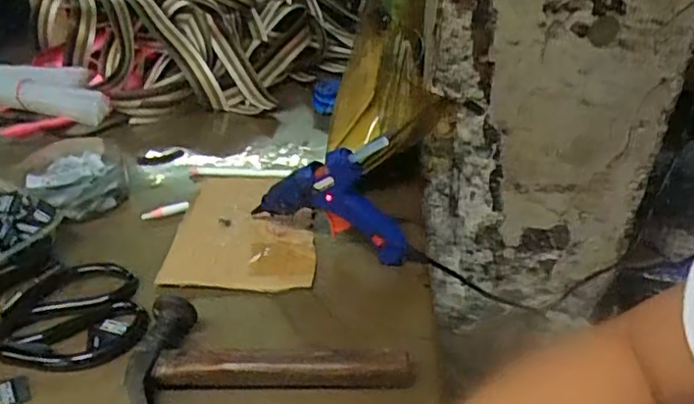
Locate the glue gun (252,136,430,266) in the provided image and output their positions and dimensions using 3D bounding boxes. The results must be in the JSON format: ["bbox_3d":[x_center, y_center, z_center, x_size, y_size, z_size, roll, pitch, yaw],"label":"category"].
[{"bbox_3d":[-0.008,-0.006,0.510,0.149,0.105,0.027,13,35,17],"label":"glue gun"}]

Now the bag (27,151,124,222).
[{"bbox_3d":[-0.264,-0.021,0.590,0.084,0.029,0.087,-10,35,-16],"label":"bag"}]

